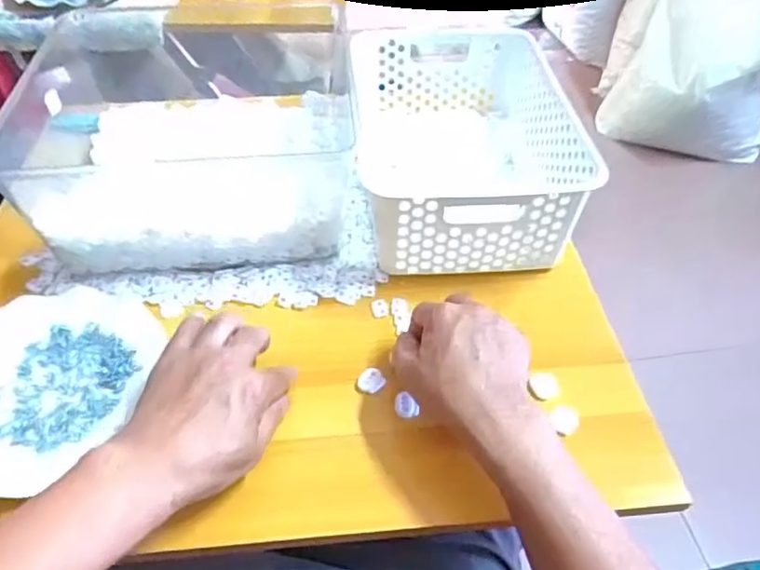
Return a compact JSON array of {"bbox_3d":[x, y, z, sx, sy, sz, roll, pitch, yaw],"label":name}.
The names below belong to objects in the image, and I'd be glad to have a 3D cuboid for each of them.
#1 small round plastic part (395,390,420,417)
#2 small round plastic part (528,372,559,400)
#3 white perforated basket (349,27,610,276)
[{"bbox_3d":[0.020,0.094,0.464,0.013,0.011,0.021,-31,54,-27],"label":"small round plastic part"},{"bbox_3d":[0.130,0.080,0.472,0.017,0.015,0.021,-35,56,-29],"label":"small round plastic part"},{"bbox_3d":[0.085,-0.149,0.623,0.205,0.099,0.303,-3,46,-3],"label":"white perforated basket"}]

